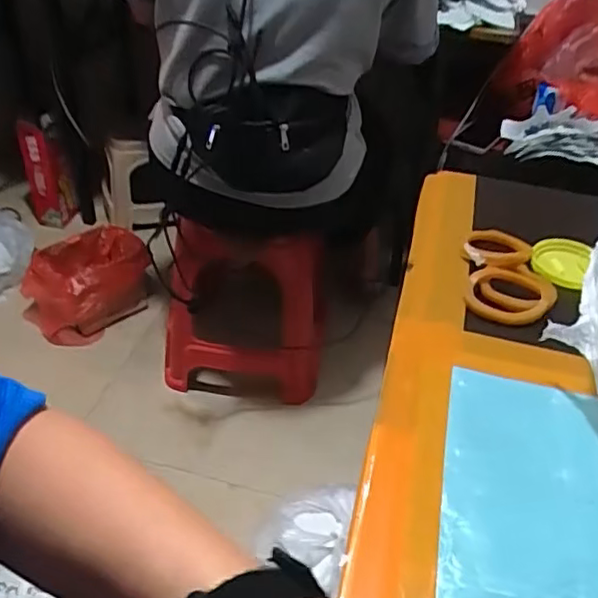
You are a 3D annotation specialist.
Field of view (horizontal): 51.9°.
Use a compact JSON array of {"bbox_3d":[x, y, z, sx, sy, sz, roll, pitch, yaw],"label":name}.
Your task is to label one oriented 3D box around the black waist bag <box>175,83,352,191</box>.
[{"bbox_3d":[-0.045,-0.257,0.973,0.259,0.167,0.085,-3,39,-10],"label":"black waist bag"}]

